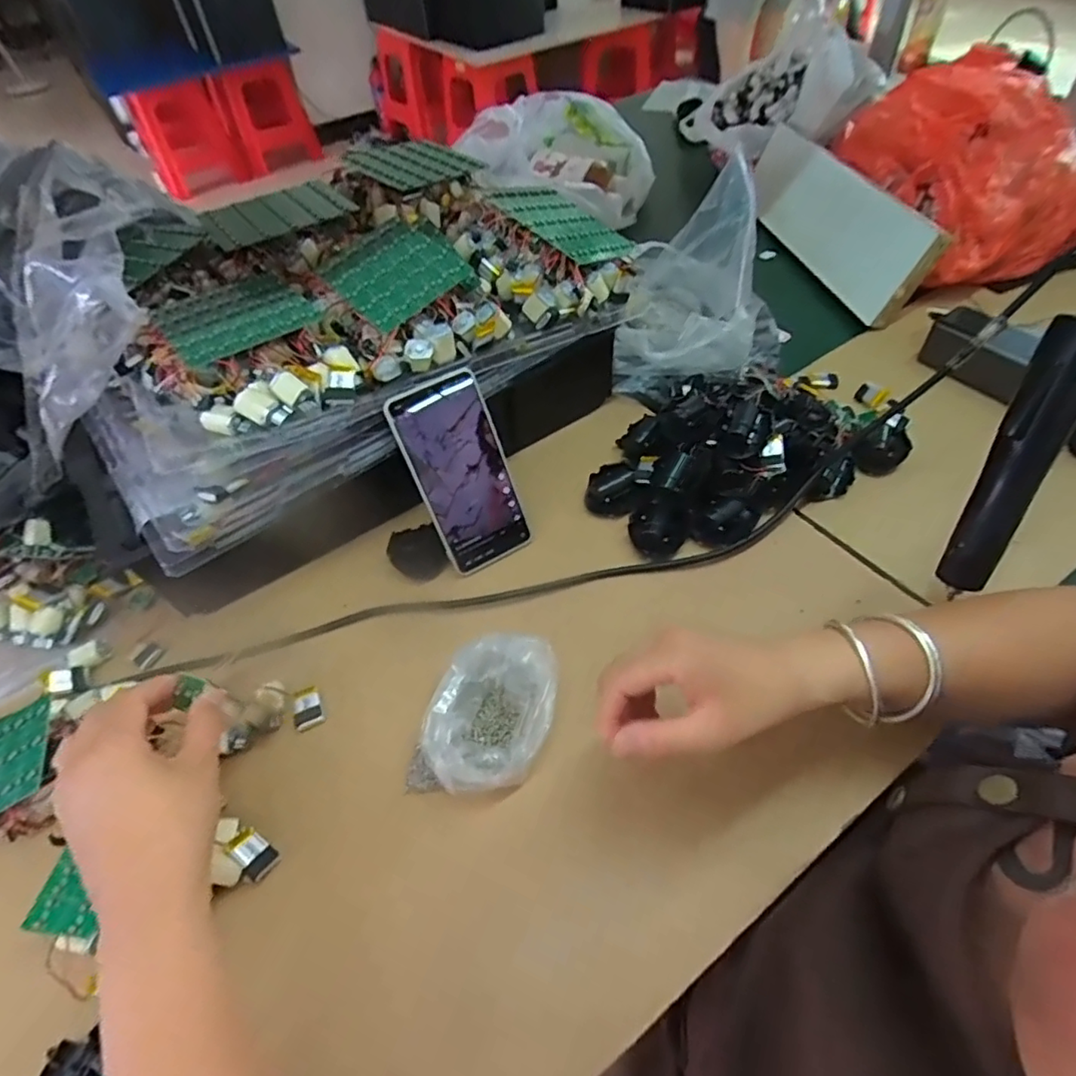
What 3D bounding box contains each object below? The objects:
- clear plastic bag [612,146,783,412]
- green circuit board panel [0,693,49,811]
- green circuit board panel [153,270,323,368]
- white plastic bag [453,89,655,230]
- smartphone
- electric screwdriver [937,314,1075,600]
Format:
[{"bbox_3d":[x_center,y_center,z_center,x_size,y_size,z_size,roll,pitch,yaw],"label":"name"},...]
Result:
[{"bbox_3d":[0.183,-0.269,0.628,0.174,0.191,0.202,9,53,12],"label":"clear plastic bag"},{"bbox_3d":[-0.363,0.153,0.410,0.054,0.006,0.074,-35,52,-10],"label":"green circuit board panel"},{"bbox_3d":[-0.254,-0.189,0.495,0.111,0.008,0.140,-34,52,-24],"label":"green circuit board panel"},{"bbox_3d":[0.033,-0.646,1.013,0.342,0.100,0.252,30,60,25],"label":"white plastic bag"},{"bbox_3d":[-0.062,-0.053,0.509,0.083,0.166,0.010,-28,28,-16],"label":"smartphone"},{"bbox_3d":[0.333,-0.052,0.409,0.031,0.202,0.030,16,28,16],"label":"electric screwdriver"}]

